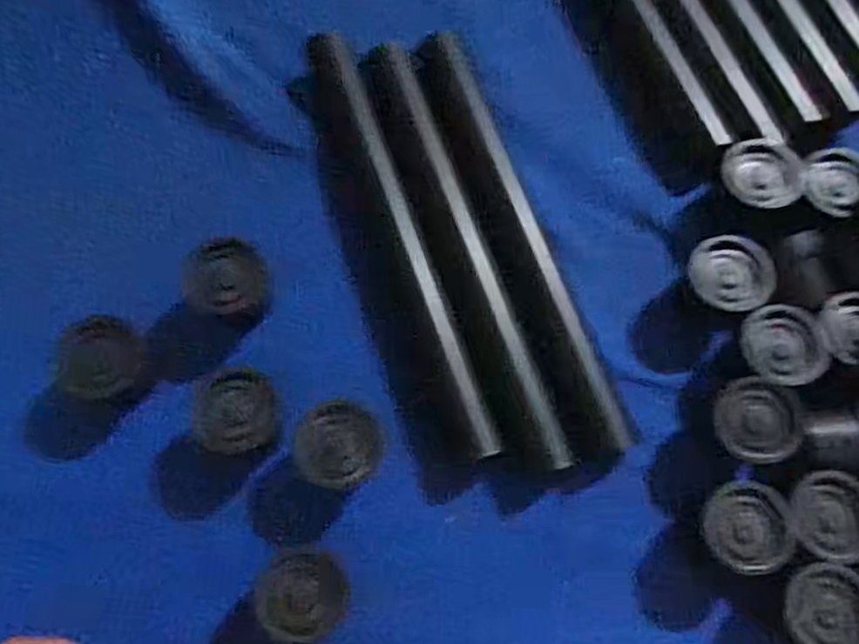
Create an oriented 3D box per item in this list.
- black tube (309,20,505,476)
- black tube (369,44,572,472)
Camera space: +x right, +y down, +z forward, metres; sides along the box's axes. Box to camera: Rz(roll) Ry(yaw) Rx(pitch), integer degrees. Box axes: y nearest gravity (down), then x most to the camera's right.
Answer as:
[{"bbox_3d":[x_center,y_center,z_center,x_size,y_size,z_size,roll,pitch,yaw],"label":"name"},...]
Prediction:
[{"bbox_3d":[-0.018,-0.042,0.317,0.023,0.021,0.218,-18,75,-9],"label":"black tube"},{"bbox_3d":[0.015,-0.036,0.318,0.025,0.017,0.214,-17,75,-9],"label":"black tube"}]

